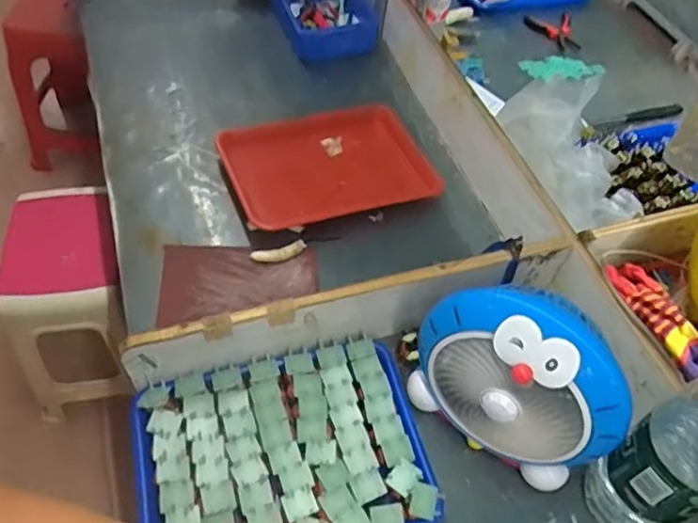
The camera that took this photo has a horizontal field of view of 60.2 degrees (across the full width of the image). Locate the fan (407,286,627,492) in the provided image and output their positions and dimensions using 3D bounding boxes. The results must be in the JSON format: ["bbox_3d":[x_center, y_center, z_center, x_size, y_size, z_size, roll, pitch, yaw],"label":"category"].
[{"bbox_3d":[0.192,0.133,0.695,0.221,0.248,0.118,25,54,15],"label":"fan"}]

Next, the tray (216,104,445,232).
[{"bbox_3d":[-0.033,-0.173,1.020,0.334,0.028,0.255,-15,56,-17],"label":"tray"}]

